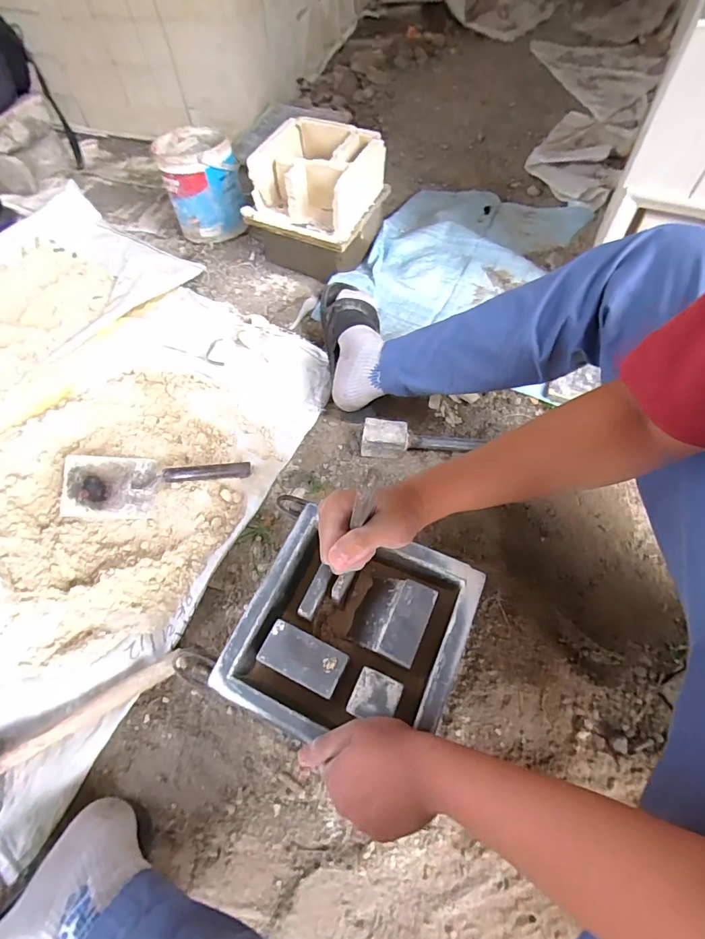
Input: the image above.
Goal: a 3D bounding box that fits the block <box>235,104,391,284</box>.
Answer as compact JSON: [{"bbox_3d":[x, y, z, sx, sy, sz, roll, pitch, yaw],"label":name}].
[{"bbox_3d":[-0.082,-0.591,0.958,0.248,0.213,0.235,20,63,13],"label":"block"}]

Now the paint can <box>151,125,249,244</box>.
[{"bbox_3d":[-0.360,-0.689,1.059,0.175,0.182,0.178,-21,60,-9],"label":"paint can"}]

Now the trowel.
[{"bbox_3d":[-0.312,0.013,0.707,0.280,0.055,0.109,-9,59,-2],"label":"trowel"}]

